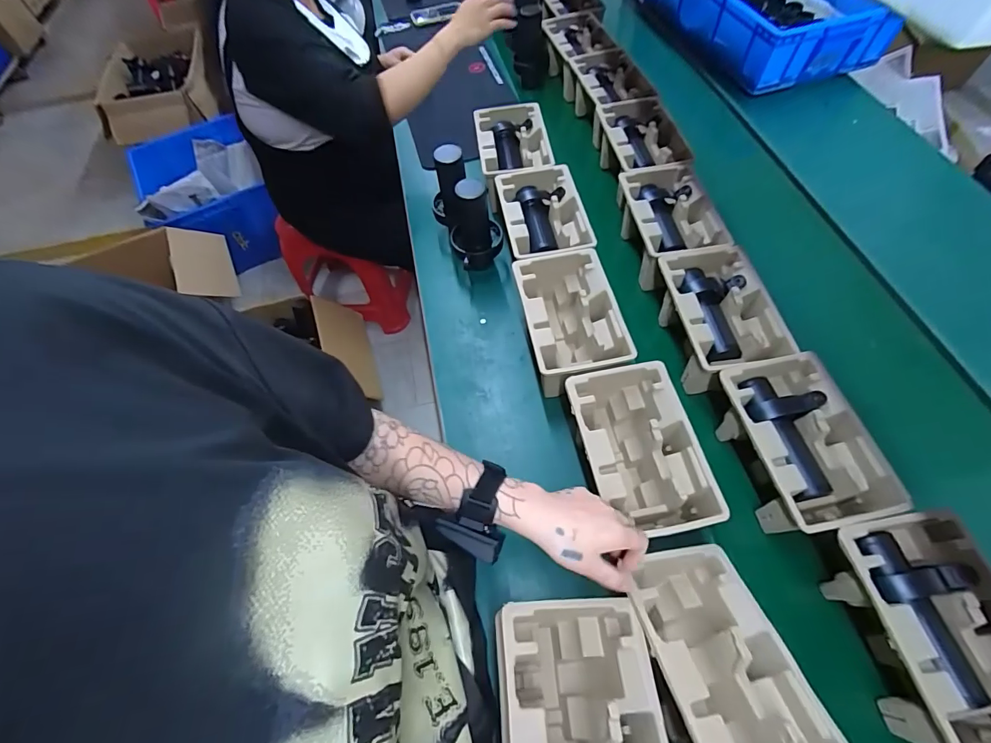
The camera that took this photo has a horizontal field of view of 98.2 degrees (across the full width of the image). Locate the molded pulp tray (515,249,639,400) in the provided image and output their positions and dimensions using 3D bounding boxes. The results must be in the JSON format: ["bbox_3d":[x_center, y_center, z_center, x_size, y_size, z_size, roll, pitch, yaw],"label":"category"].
[{"bbox_3d":[0.119,-0.078,0.714,0.140,0.108,0.224,-10,61,-2],"label":"molded pulp tray"}]

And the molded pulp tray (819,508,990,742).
[{"bbox_3d":[0.488,0.287,0.486,0.138,0.094,0.217,-11,61,-3],"label":"molded pulp tray"}]

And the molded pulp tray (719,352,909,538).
[{"bbox_3d":[0.412,0.104,0.598,0.147,0.092,0.228,-11,61,-3],"label":"molded pulp tray"}]

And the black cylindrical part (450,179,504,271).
[{"bbox_3d":[-0.038,-0.269,0.797,0.096,0.169,0.117,-10,61,-2],"label":"black cylindrical part"}]

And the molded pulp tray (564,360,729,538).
[{"bbox_3d":[0.193,0.117,0.603,0.142,0.106,0.221,-14,61,-4],"label":"molded pulp tray"}]

